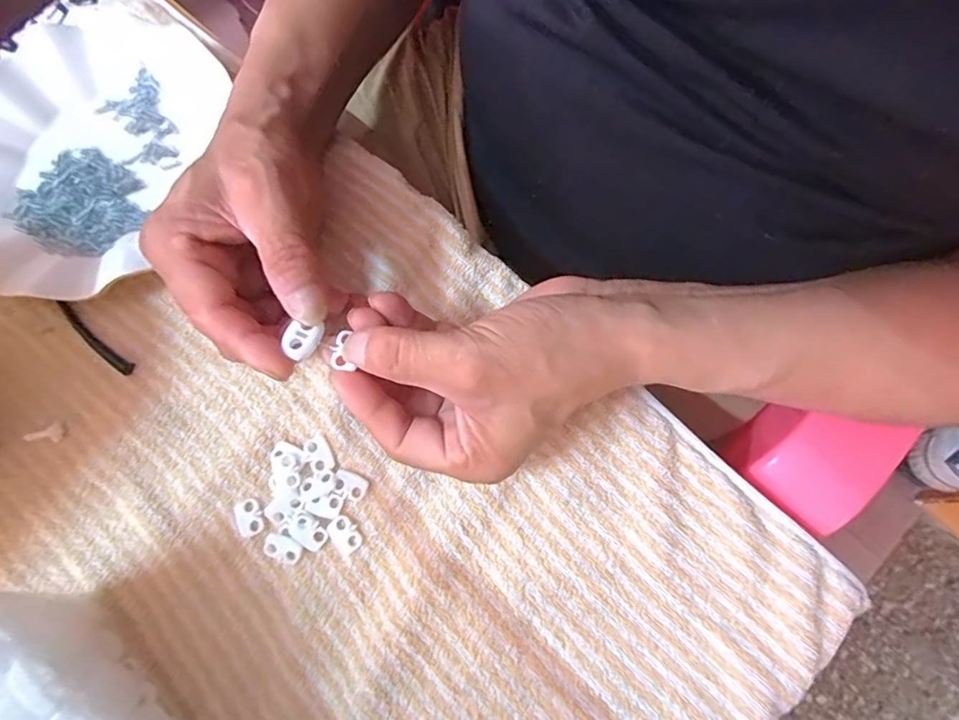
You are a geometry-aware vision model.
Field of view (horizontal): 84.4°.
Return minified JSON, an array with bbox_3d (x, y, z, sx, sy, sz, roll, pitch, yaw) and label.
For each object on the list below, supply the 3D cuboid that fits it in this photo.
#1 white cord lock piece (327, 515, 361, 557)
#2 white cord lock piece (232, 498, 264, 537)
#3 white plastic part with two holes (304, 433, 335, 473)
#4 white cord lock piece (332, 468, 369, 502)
[{"bbox_3d":[-0.068,0.087,0.264,0.012,0.004,0.018,-36,78,-7],"label":"white cord lock piece"},{"bbox_3d":[-0.117,0.080,0.268,0.013,0.004,0.018,-22,76,-4],"label":"white cord lock piece"},{"bbox_3d":[-0.084,0.048,0.273,0.012,0.004,0.020,-29,77,-5],"label":"white plastic part with two holes"},{"bbox_3d":[-0.067,0.063,0.269,0.018,0.004,0.012,22,78,7],"label":"white cord lock piece"}]

